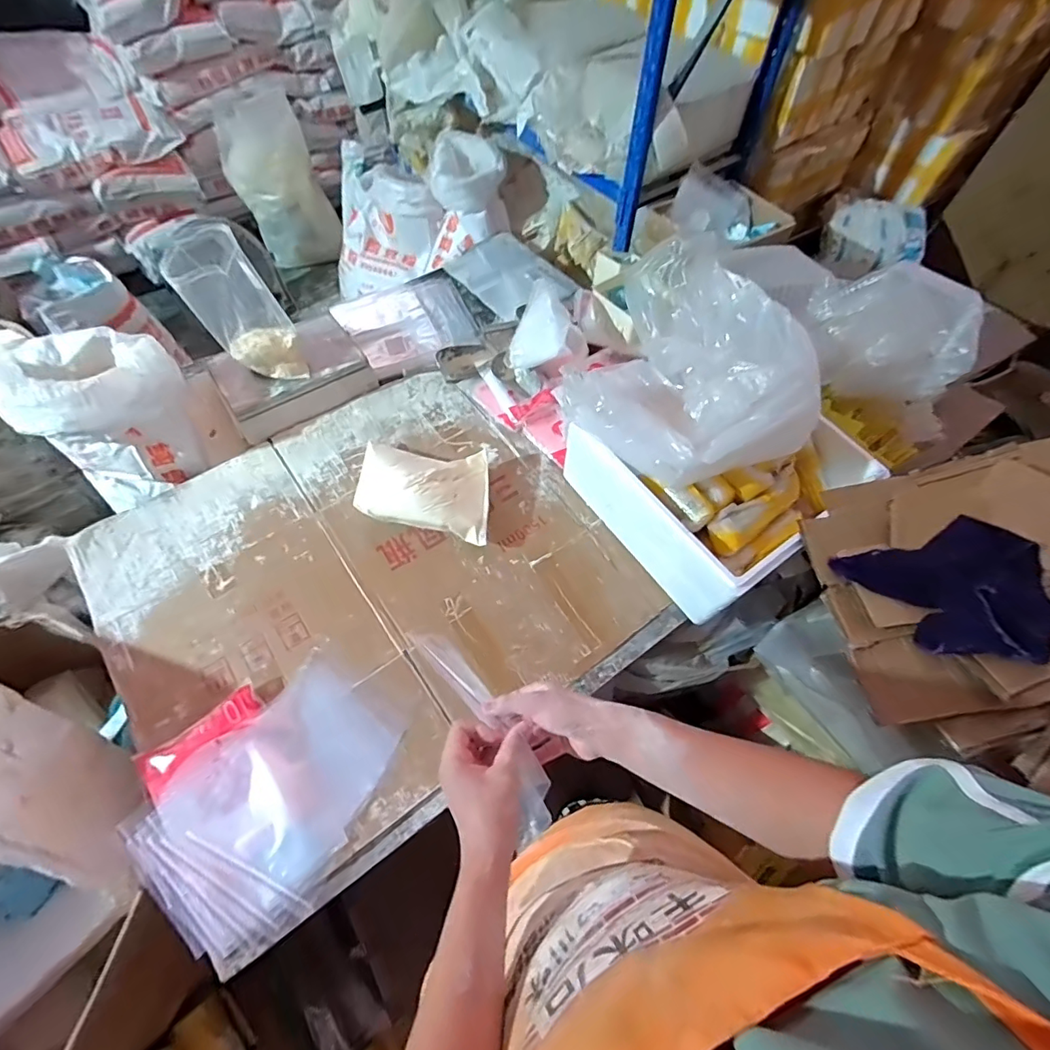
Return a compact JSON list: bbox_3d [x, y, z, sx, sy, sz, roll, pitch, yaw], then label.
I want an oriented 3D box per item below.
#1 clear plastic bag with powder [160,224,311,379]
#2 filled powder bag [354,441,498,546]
[{"bbox_3d":[-0.615,-0.457,1.087,0.159,0.293,0.152,-30,65,-18],"label":"clear plastic bag with powder"},{"bbox_3d":[-0.220,-0.087,1.105,0.288,0.089,0.251,3,60,0],"label":"filled powder bag"}]

